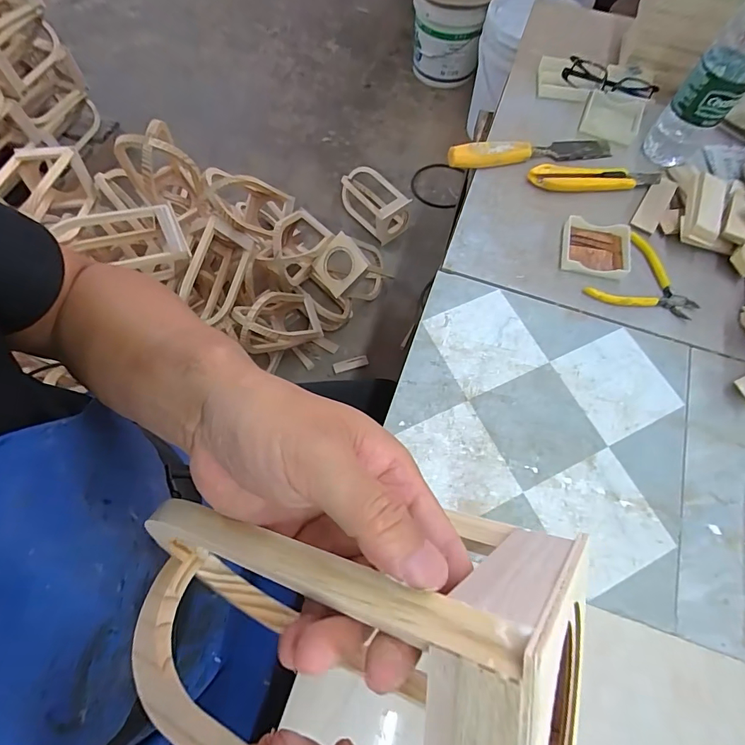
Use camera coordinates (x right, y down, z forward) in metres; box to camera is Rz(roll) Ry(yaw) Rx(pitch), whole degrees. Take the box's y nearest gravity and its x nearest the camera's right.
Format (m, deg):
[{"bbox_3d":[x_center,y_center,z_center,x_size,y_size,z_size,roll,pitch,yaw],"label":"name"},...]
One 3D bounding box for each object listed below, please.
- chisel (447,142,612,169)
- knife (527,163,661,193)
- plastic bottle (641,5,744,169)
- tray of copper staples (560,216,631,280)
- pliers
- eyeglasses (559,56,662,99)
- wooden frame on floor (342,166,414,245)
[{"bbox_3d":[0.216,-0.302,0.566,0.225,0.020,0.034,-9,68,-4],"label":"chisel"},{"bbox_3d":[0.292,-0.259,0.554,0.172,0.016,0.035,1,67,0],"label":"knife"},{"bbox_3d":[0.414,-0.353,0.491,0.079,0.195,0.066,-37,72,-14],"label":"plastic bottle"},{"bbox_3d":[0.278,-0.153,0.520,0.081,0.012,0.076,13,68,5],"label":"tray of copper staples"},{"bbox_3d":[0.329,-0.102,0.498,0.108,0.011,0.111,41,73,15],"label":"pliers"},{"bbox_3d":[0.349,-0.429,0.618,0.135,0.033,0.031,20,69,8],"label":"eyeglasses"},{"bbox_3d":[0.007,-0.581,1.414,0.139,0.130,0.266,-38,72,-16],"label":"wooden frame on floor"}]

